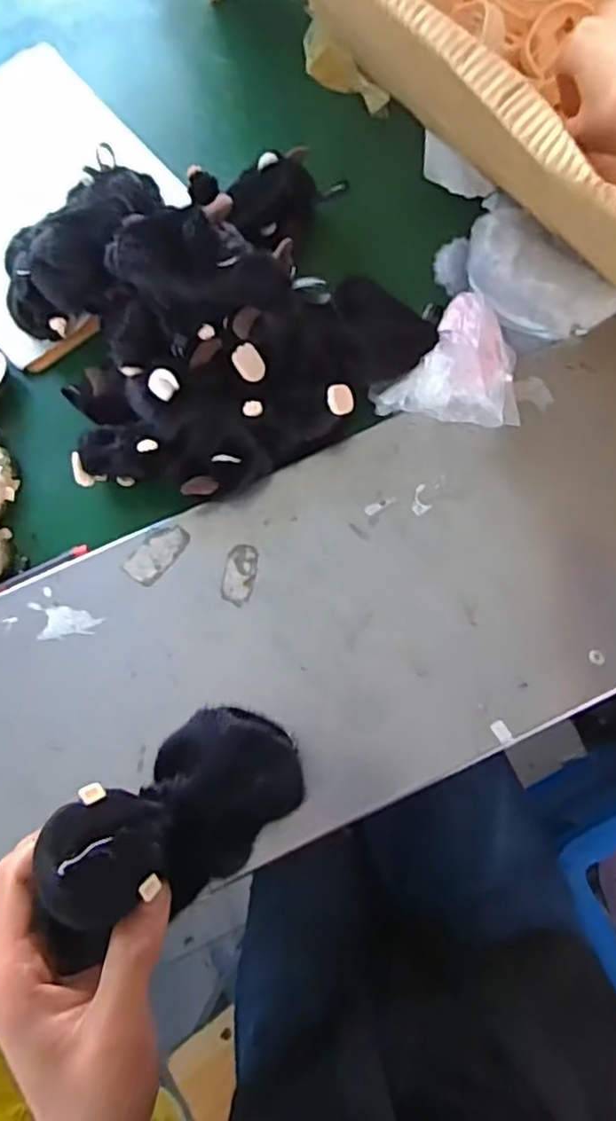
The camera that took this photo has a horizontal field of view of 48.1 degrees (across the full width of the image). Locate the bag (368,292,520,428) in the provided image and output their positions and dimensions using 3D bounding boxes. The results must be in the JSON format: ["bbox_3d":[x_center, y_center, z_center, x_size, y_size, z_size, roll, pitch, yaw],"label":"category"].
[{"bbox_3d":[0.107,-0.153,0.501,0.099,0.039,0.102,13,75,7],"label":"bag"}]

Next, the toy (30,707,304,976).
[{"bbox_3d":[-0.062,0.118,0.310,0.124,0.046,0.065,-30,73,-31],"label":"toy"}]

